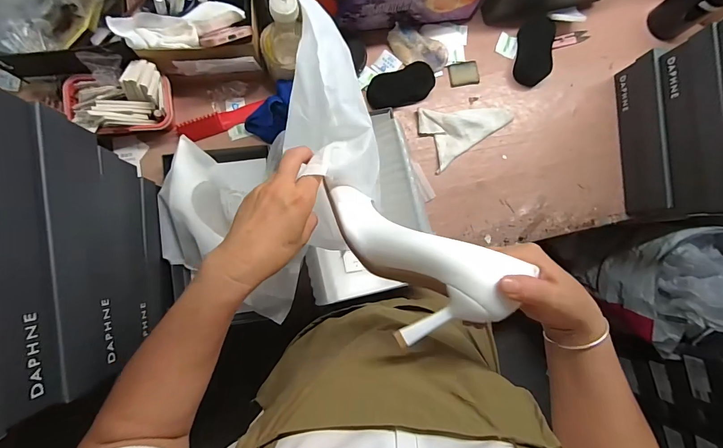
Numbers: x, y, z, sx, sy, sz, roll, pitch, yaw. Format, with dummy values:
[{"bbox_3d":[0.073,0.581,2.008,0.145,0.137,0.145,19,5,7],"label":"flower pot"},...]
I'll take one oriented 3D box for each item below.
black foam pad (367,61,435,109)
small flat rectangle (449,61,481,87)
[{"bbox_3d":[0.076,-0.260,0.672,0.129,0.032,0.077,-25,89,-7],"label":"black foam pad"},{"bbox_3d":[0.206,-0.301,0.708,0.063,0.010,0.044,-12,87,-6],"label":"small flat rectangle"}]

